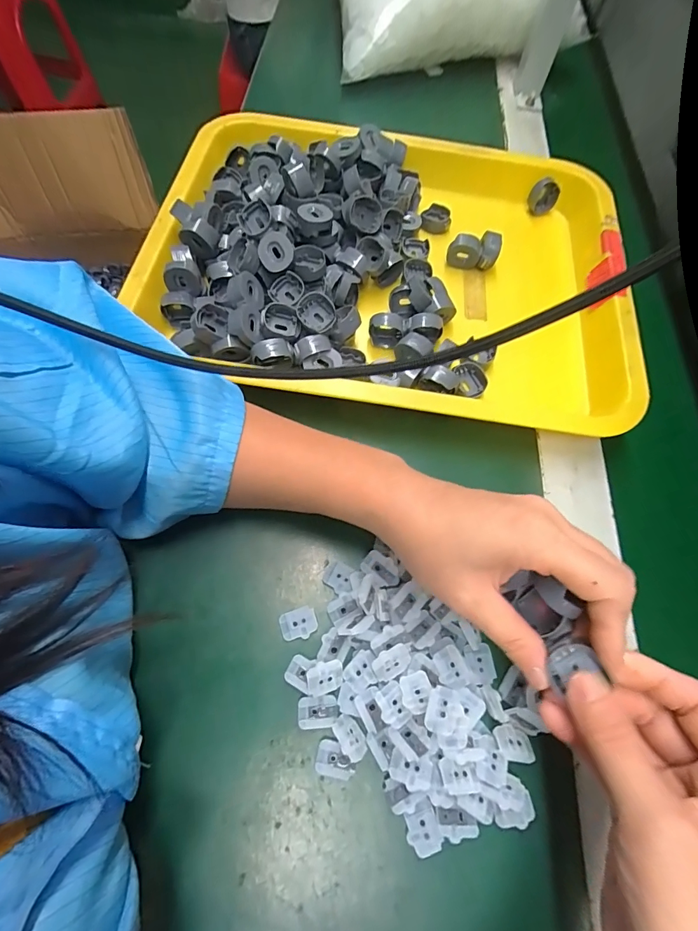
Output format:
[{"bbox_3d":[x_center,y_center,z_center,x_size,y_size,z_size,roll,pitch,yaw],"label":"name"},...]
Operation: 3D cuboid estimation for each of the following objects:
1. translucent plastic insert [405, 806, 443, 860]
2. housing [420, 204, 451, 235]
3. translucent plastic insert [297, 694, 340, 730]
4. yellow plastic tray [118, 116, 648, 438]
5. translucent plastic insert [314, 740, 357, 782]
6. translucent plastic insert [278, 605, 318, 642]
[{"bbox_3d":[0.038,0.185,0.206,0.016,0.004,0.018,-15,67,-11],"label":"translucent plastic insert"},{"bbox_3d":[0.081,-0.231,0.385,0.027,0.013,0.028,11,65,1],"label":"housing"},{"bbox_3d":[-0.017,0.136,0.226,0.022,0.004,0.015,-3,66,-5],"label":"translucent plastic insert"},{"bbox_3d":[0.036,-0.176,0.342,0.381,0.054,0.290,9,65,0],"label":"yellow plastic tray"},{"bbox_3d":[-0.007,0.157,0.220,0.021,0.004,0.016,14,65,3],"label":"translucent plastic insert"},{"bbox_3d":[-0.030,0.094,0.246,0.021,0.004,0.017,-12,67,-9],"label":"translucent plastic insert"}]

